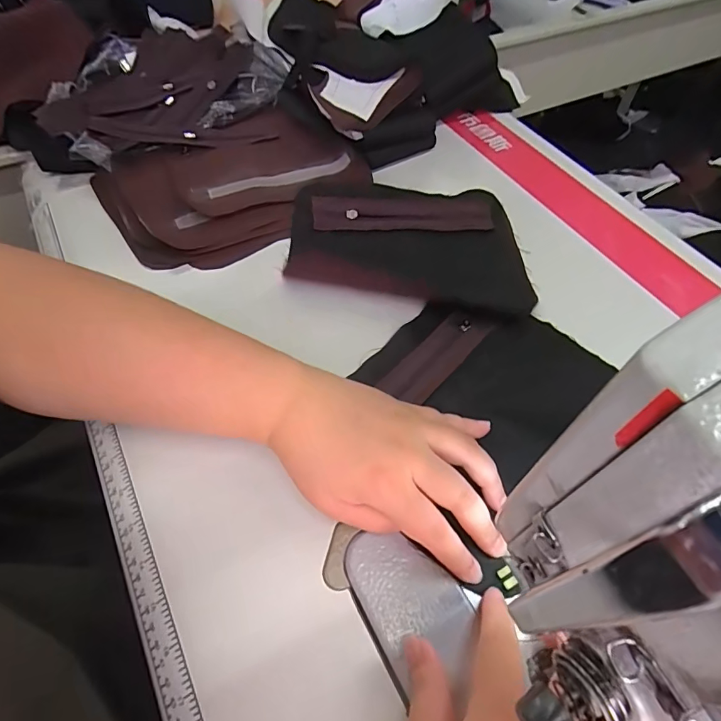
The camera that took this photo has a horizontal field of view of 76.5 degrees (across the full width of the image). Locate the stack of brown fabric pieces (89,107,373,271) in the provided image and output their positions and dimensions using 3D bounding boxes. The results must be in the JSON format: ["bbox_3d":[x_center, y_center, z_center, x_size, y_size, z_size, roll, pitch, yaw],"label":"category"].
[{"bbox_3d":[-0.123,-0.176,0.453,0.234,0.023,0.172,-29,62,-17],"label":"stack of brown fabric pieces"}]

